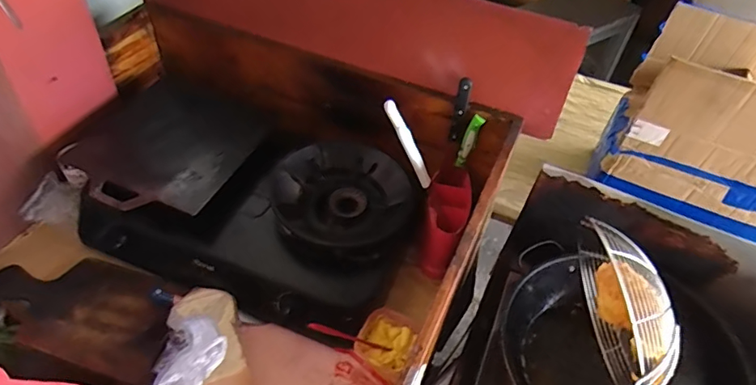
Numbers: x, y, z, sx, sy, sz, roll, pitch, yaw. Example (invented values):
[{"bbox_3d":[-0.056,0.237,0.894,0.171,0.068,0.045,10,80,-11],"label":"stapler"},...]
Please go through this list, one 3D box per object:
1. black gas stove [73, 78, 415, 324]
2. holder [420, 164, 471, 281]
[{"bbox_3d":[-0.265,0.012,0.933,0.644,0.135,0.362,15,49,10],"label":"black gas stove"},{"bbox_3d":[0.124,0.050,0.910,0.081,0.087,0.216,13,81,8],"label":"holder"}]

